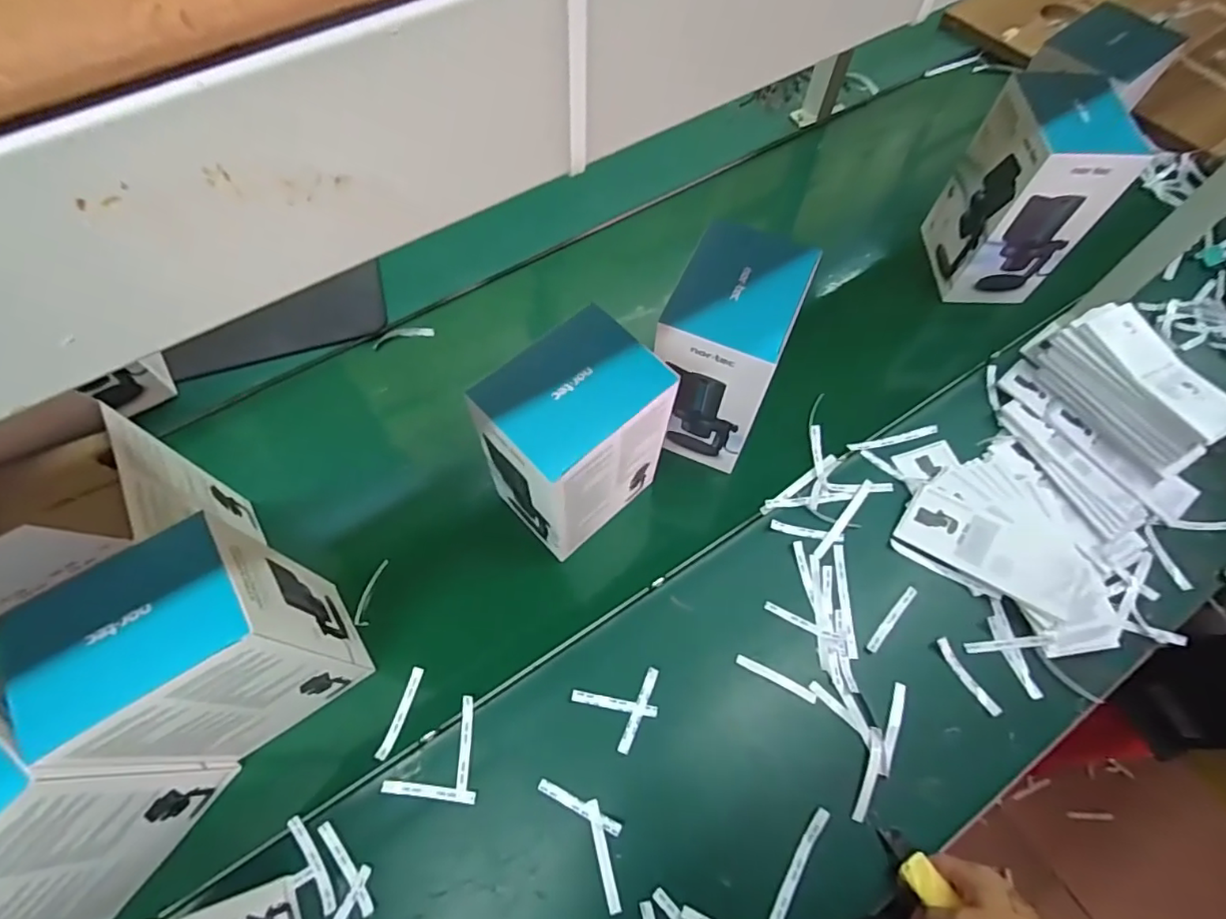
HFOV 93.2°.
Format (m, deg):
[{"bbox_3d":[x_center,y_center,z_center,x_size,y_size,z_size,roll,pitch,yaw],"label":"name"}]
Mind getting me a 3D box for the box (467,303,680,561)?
[{"bbox_3d":[-0.033,-0.018,0.579,0.147,0.209,0.104,-41,72,-18],"label":"box"}]

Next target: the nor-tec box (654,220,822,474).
[{"bbox_3d":[0.118,-0.110,0.638,0.109,0.215,0.140,21,67,9],"label":"nor-tec box"}]

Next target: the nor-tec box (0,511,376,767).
[{"bbox_3d":[-0.341,0.166,0.503,0.147,0.218,0.119,-30,69,-13],"label":"nor-tec box"}]

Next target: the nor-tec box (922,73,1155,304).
[{"bbox_3d":[0.522,-0.341,0.744,0.109,0.220,0.147,1,65,0],"label":"nor-tec box"}]

